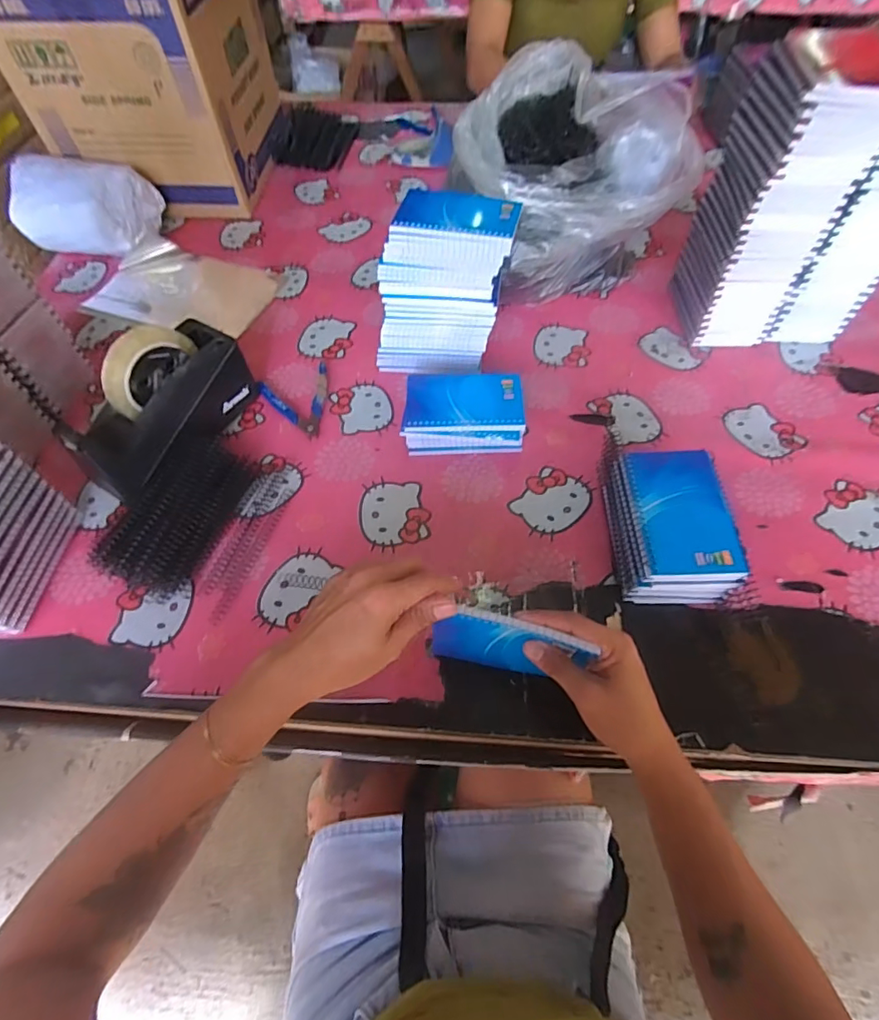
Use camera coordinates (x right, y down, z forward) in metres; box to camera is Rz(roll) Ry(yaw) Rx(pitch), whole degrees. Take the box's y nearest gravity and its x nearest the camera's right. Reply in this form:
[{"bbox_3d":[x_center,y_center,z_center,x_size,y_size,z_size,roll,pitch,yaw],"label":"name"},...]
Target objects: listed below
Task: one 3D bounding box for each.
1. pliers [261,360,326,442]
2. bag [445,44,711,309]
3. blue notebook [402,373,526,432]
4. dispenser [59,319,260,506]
[{"bbox_3d":[-0.162,-0.131,0.611,0.085,0.014,0.103,-24,62,-13],"label":"pliers"},{"bbox_3d":[0.160,-0.426,0.662,0.263,0.222,0.218,-23,61,-12],"label":"bag"},{"bbox_3d":[0.028,-0.125,0.568,0.130,0.009,0.084,0,59,1],"label":"blue notebook"},{"bbox_3d":[-0.297,-0.112,0.547,0.078,0.127,0.199,26,63,15],"label":"dispenser"}]

